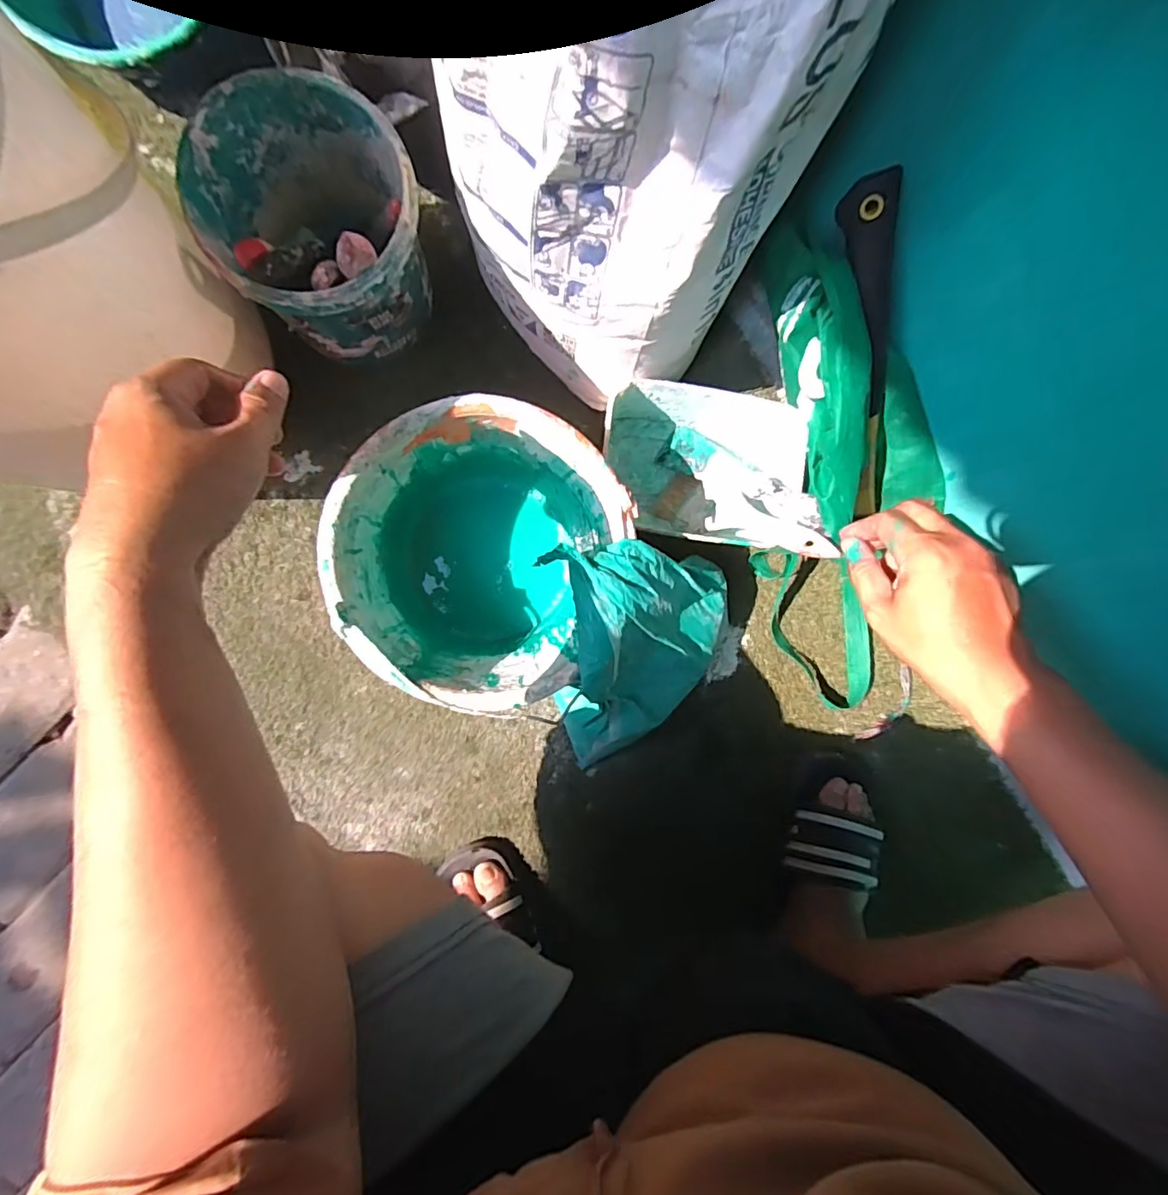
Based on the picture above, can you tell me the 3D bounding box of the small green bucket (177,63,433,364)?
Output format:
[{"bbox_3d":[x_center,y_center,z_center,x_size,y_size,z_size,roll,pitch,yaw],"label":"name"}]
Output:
[{"bbox_3d":[-0.221,-0.308,0.461,0.156,0.182,0.167,0,91,-8],"label":"small green bucket"}]

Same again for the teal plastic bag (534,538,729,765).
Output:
[{"bbox_3d":[0.066,0.057,0.516,0.194,0.169,0.224,-12,93,-7],"label":"teal plastic bag"}]

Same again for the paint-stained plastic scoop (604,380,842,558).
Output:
[{"bbox_3d":[0.124,-0.129,0.540,0.194,0.119,0.146,8,90,-8],"label":"paint-stained plastic scoop"}]

